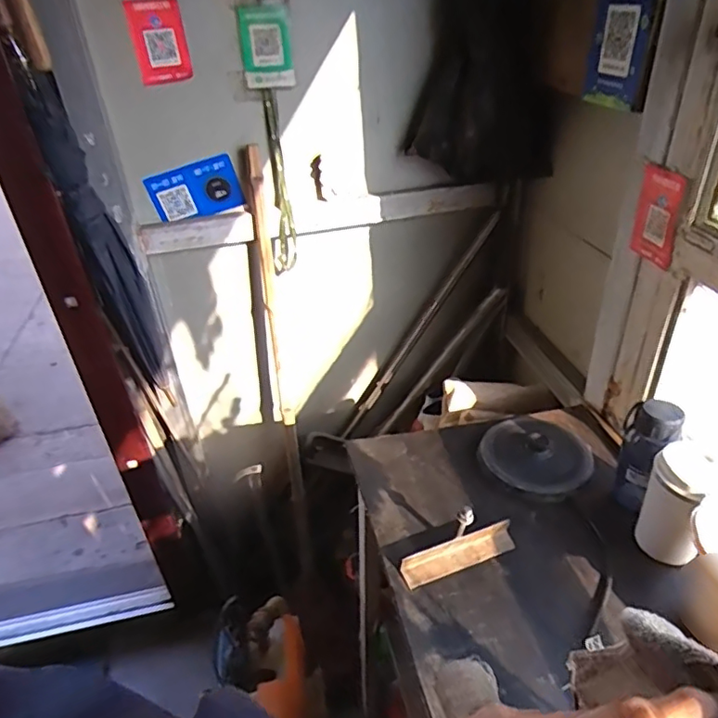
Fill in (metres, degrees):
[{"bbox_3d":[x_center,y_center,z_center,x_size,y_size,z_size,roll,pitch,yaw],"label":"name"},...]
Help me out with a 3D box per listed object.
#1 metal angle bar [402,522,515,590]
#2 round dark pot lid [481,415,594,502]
[{"bbox_3d":[0.115,0.224,0.653,0.139,0.025,0.028,-17,37,-18],"label":"metal angle bar"},{"bbox_3d":[0.240,0.123,0.765,0.143,0.022,0.134,-3,35,2],"label":"round dark pot lid"}]

